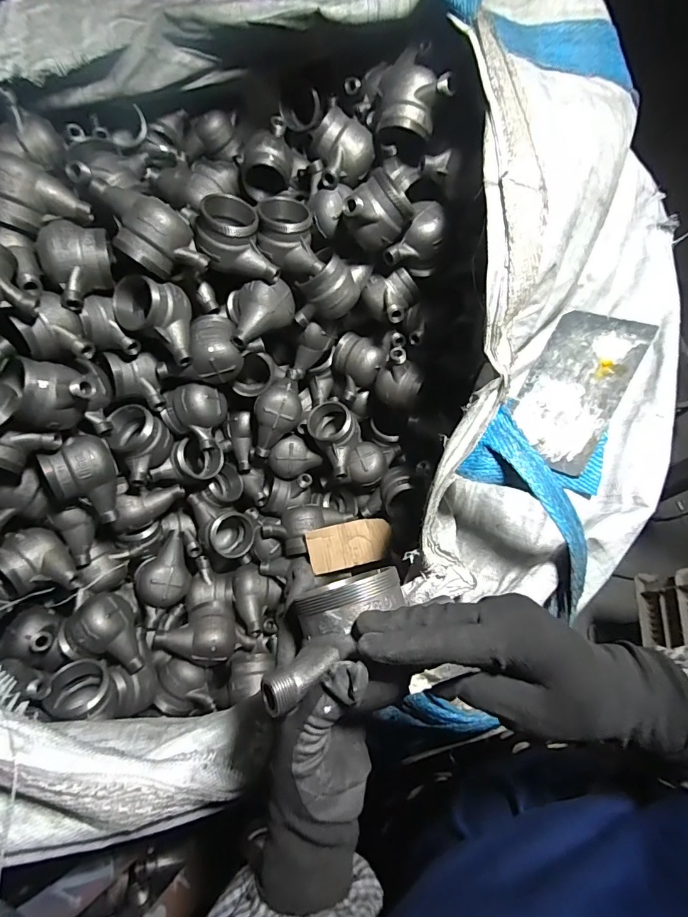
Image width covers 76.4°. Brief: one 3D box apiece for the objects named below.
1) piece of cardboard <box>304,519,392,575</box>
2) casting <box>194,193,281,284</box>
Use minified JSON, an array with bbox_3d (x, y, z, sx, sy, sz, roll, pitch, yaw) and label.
[{"bbox_3d":[0.013,0.149,0.760,0.148,0.042,0.074,-14,68,-3],"label":"piece of cardboard"},{"bbox_3d":[-0.159,-0.306,0.630,0.092,0.070,0.132,-28,103,-8],"label":"casting"}]

